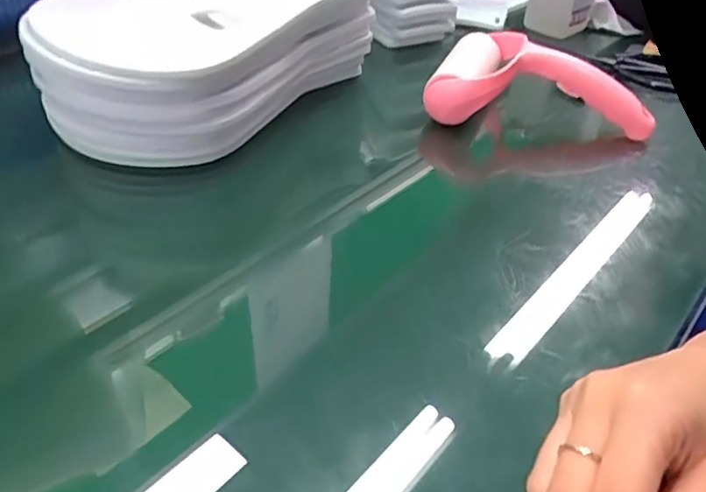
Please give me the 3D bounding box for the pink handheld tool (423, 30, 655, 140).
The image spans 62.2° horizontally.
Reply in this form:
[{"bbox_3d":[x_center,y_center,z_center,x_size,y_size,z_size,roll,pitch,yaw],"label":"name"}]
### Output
[{"bbox_3d":[0.151,-0.140,0.483,0.175,0.045,0.097,7,40,5],"label":"pink handheld tool"}]

